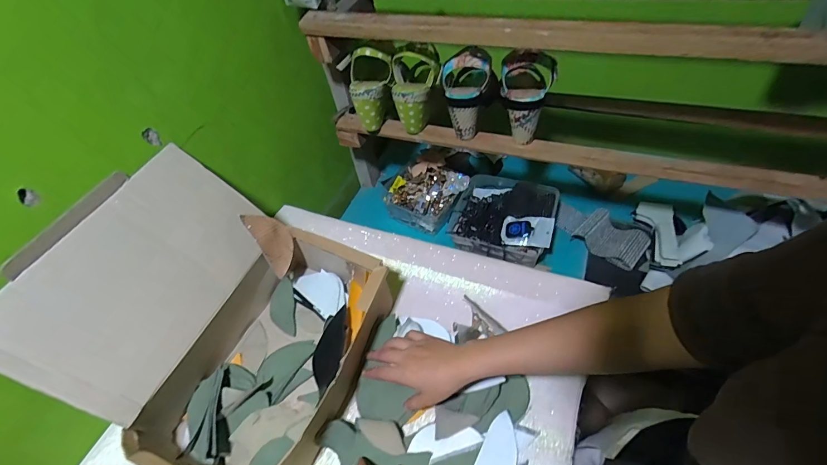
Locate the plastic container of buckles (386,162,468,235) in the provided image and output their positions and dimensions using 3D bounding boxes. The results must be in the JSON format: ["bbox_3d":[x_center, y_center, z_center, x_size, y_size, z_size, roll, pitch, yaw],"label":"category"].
[{"bbox_3d":[0.027,-0.090,0.897,0.177,0.070,0.142,22,56,24],"label":"plastic container of buckles"}]

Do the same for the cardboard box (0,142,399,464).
[{"bbox_3d":[-0.247,0.105,0.501,0.327,0.232,0.338,15,55,18],"label":"cardboard box"}]

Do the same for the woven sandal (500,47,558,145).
[{"bbox_3d":[0.182,-0.221,0.622,0.083,0.142,0.075,5,51,12],"label":"woven sandal"}]

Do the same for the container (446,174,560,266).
[{"bbox_3d":[0.190,-0.039,0.817,0.210,0.064,0.192,16,54,20],"label":"container"}]

